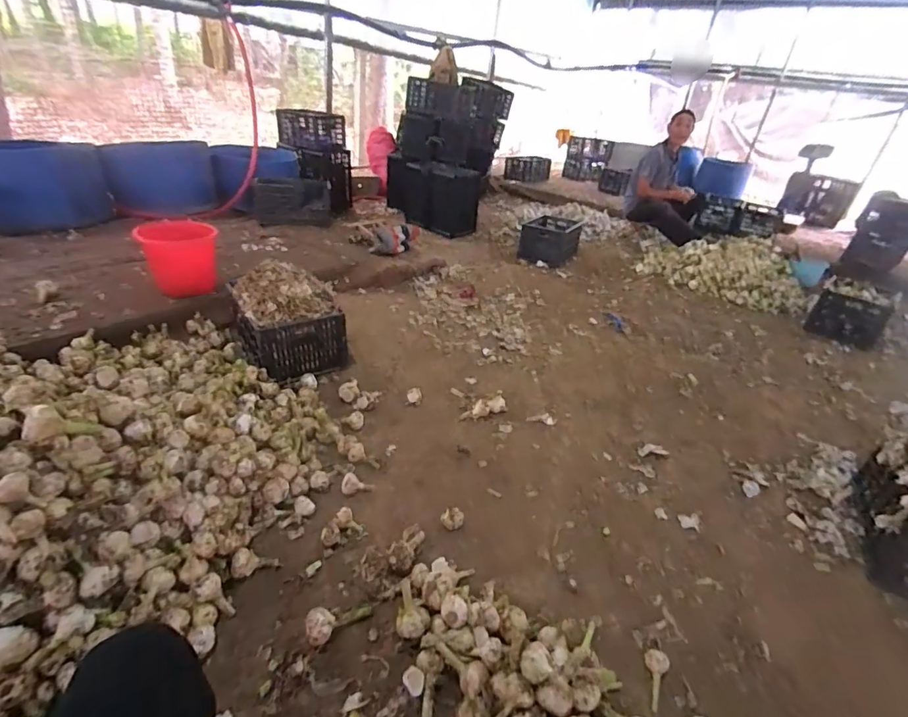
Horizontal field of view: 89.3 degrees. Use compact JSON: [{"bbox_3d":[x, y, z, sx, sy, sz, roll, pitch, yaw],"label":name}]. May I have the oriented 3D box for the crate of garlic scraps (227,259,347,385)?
[{"bbox_3d":[-0.601,-0.141,1.699,0.348,0.292,0.351,-9,34,-25],"label":"crate of garlic scraps"}]

